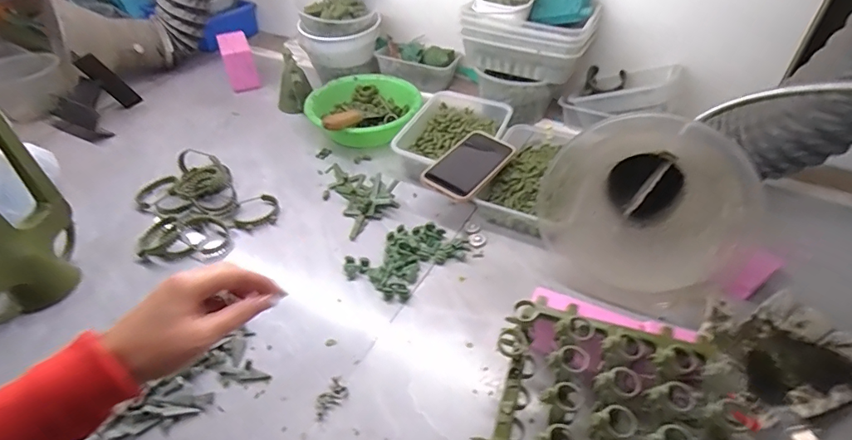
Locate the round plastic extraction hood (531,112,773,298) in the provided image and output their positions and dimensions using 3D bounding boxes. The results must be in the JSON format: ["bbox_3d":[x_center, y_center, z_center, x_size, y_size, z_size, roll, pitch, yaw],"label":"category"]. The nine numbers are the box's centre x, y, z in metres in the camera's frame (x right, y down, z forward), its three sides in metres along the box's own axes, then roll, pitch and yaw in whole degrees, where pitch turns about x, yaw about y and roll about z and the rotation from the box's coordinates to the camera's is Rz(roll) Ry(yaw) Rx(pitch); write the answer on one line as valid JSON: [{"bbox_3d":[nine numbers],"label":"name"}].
[{"bbox_3d":[0.260,-0.015,0.545,0.209,0.190,0.137,28,51,28],"label":"round plastic extraction hood"}]

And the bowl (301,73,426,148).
[{"bbox_3d":[-0.111,-0.198,0.850,0.202,0.064,0.192,-1,44,1],"label":"bowl"}]

